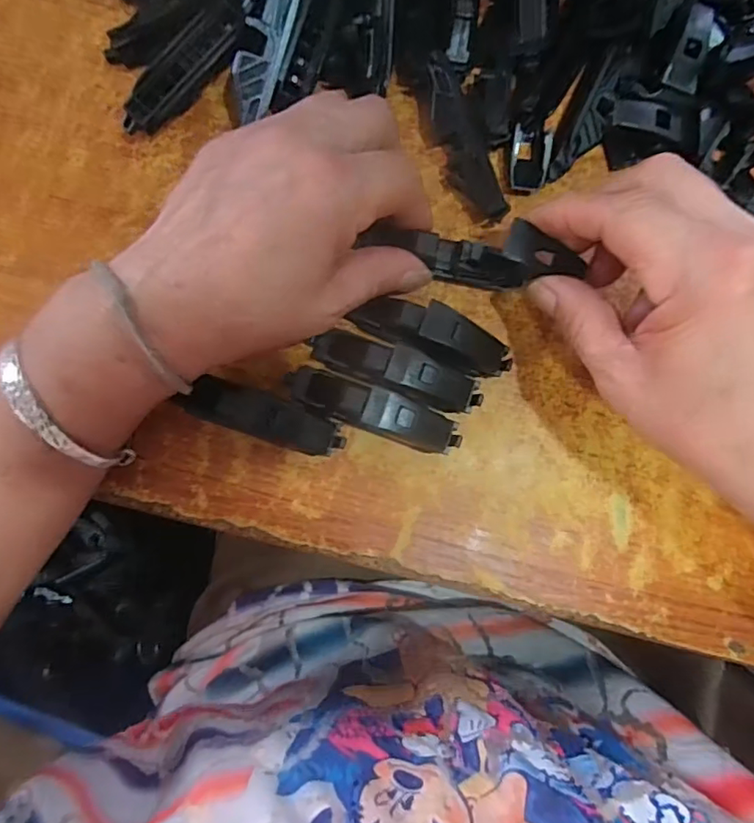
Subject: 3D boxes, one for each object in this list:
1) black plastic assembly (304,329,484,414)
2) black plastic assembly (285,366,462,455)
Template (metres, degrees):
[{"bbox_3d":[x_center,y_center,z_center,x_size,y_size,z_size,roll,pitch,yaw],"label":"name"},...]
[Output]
[{"bbox_3d":[0.010,-0.019,0.260,0.078,0.022,0.022,17,84,-2],"label":"black plastic assembly"},{"bbox_3d":[-0.001,0.000,0.257,0.080,0.023,0.018,20,84,-2],"label":"black plastic assembly"}]

